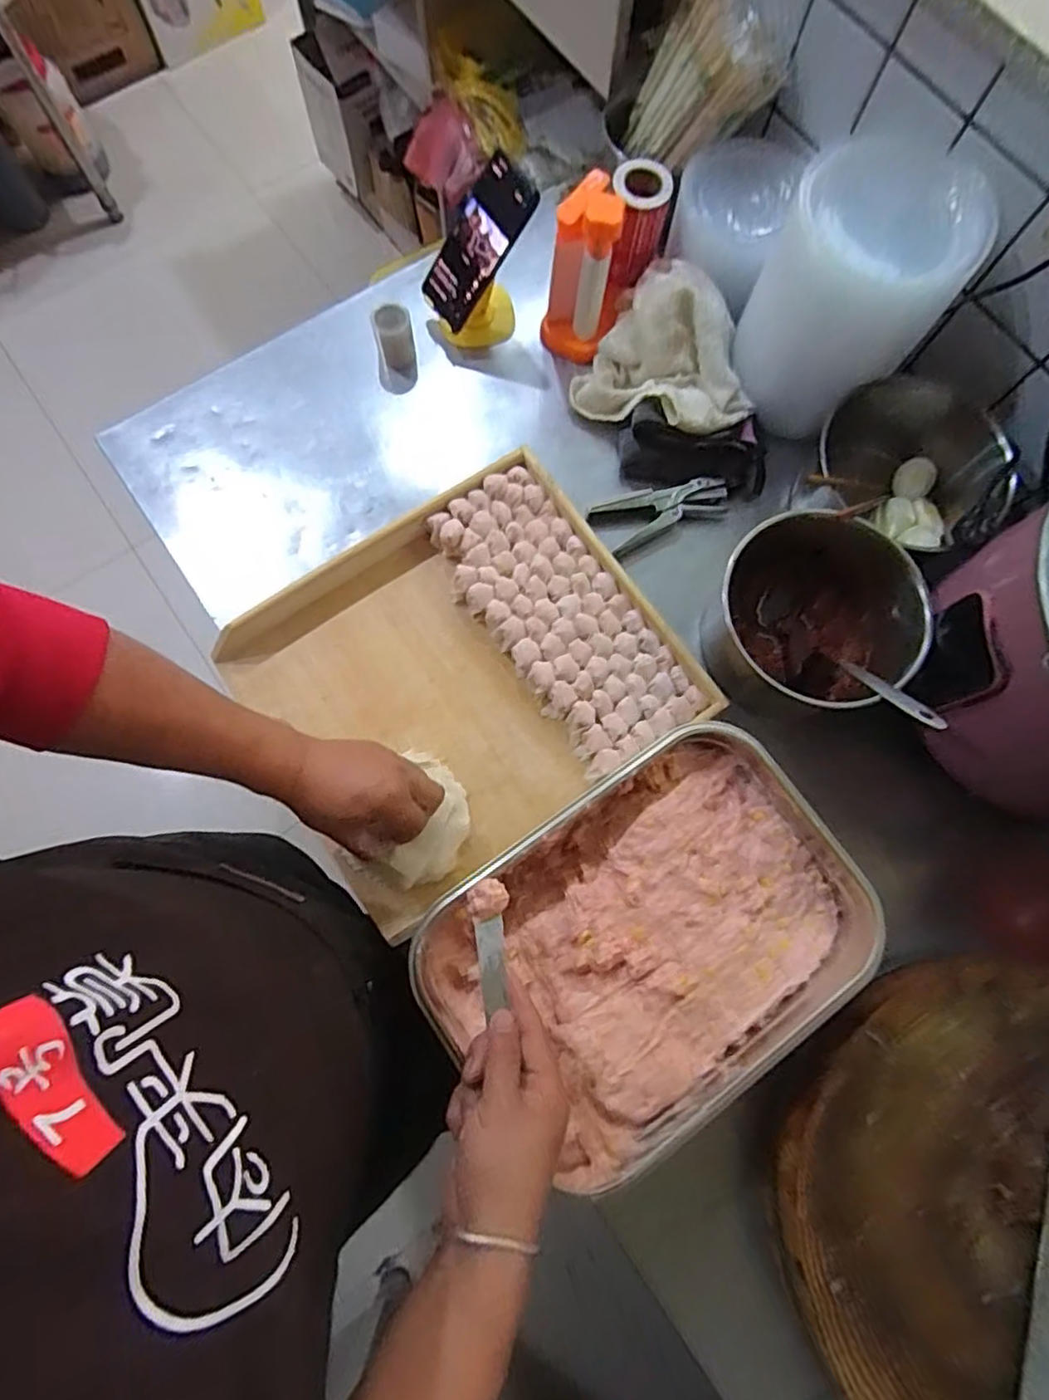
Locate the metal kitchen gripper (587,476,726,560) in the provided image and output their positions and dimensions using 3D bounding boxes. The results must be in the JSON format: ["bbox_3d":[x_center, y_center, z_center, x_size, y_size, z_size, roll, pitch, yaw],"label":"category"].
[{"bbox_3d":[0.155,-0.210,0.711,0.146,0.021,0.061,-18,77,-6],"label":"metal kitchen gripper"}]

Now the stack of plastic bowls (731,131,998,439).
[{"bbox_3d":[0.323,-0.406,0.637,0.166,0.203,0.159,36,78,7],"label":"stack of plastic bowls"}]

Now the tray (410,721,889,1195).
[{"bbox_3d":[0.107,0.201,0.551,0.363,0.078,0.252,-33,79,-9],"label":"tray"}]

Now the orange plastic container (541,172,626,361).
[{"bbox_3d":[0.065,-0.470,0.703,0.076,0.168,0.087,11,76,1],"label":"orange plastic container"}]

